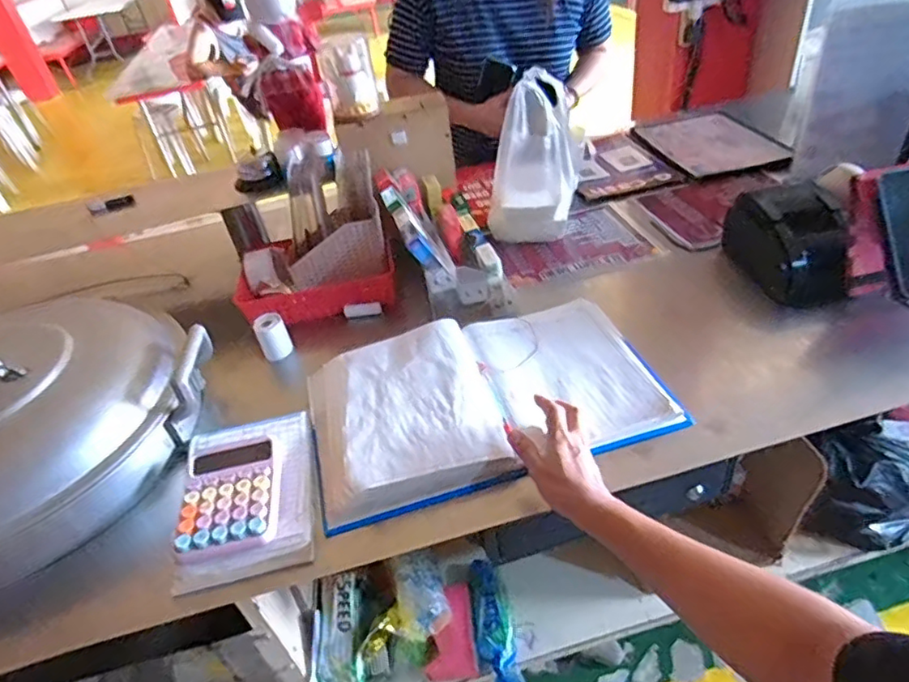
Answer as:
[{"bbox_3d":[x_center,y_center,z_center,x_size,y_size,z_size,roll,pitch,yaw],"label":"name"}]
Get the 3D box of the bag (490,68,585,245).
[{"bbox_3d":[0.146,-0.318,1.042,0.158,0.252,0.140,3,40,15],"label":"bag"}]

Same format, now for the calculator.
[{"bbox_3d":[-0.258,0.173,0.671,0.105,0.022,0.153,-14,39,-6],"label":"calculator"}]

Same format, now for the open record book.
[{"bbox_3d":[0.032,0.063,0.766,0.435,0.056,0.276,-16,47,-8],"label":"open record book"}]

